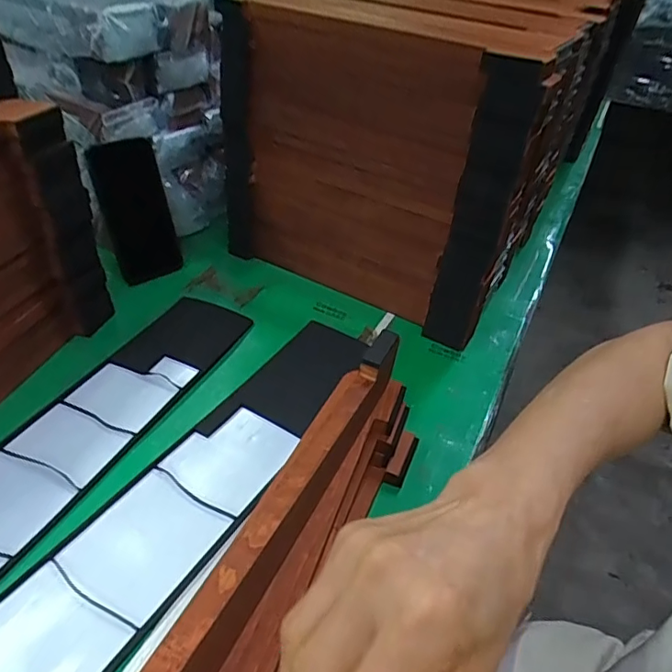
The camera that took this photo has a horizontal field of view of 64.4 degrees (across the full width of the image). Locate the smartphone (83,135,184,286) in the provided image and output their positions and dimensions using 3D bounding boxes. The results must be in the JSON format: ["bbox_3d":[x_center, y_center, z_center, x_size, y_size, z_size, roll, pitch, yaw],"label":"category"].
[{"bbox_3d":[-0.241,-0.150,0.651,0.075,0.165,0.013,-22,30,-24],"label":"smartphone"}]

